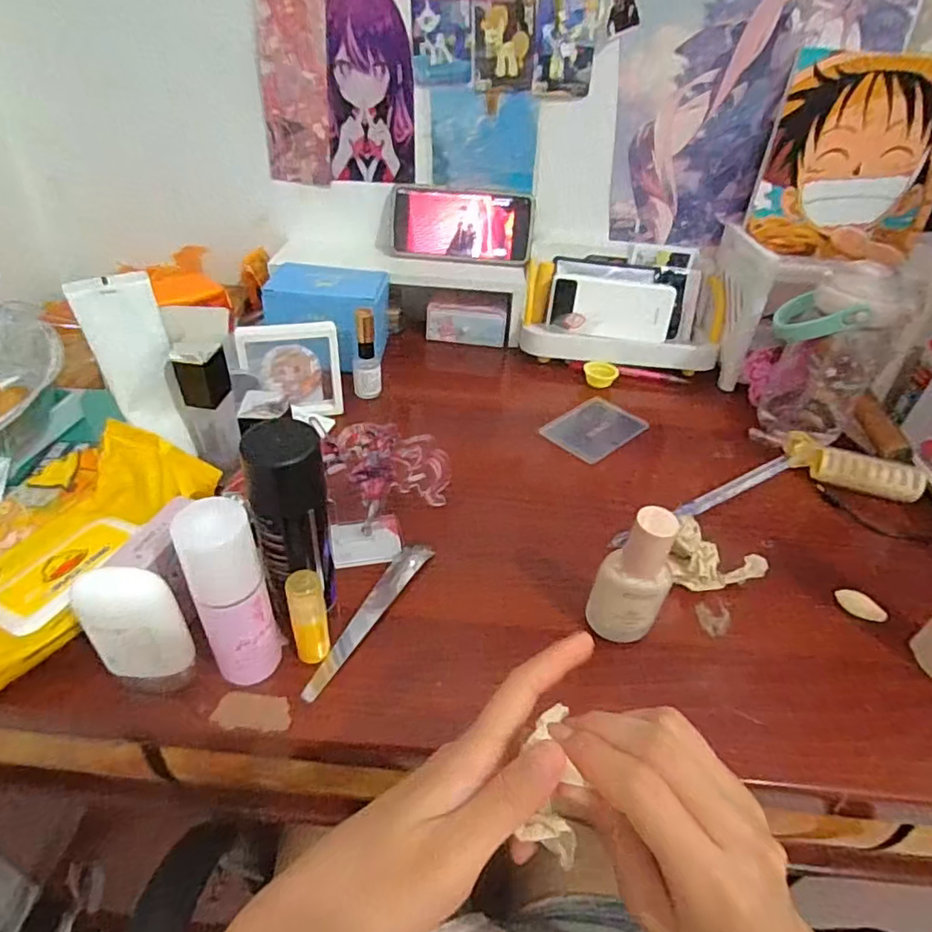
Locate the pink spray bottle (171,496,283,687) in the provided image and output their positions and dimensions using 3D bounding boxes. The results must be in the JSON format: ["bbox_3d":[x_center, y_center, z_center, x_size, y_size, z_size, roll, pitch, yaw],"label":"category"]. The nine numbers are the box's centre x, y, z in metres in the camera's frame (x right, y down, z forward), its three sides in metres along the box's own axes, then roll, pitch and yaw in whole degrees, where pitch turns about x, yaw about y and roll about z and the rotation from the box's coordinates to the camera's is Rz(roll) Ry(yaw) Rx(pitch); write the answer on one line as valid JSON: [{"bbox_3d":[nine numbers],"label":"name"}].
[{"bbox_3d":[-0.133,0.073,0.333,0.036,0.122,0.034,-19,45,-27],"label":"pink spray bottle"}]

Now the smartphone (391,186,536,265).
[{"bbox_3d":[-0.004,-0.288,0.706,0.165,0.081,0.007,5,16,2],"label":"smartphone"}]

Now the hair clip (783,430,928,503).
[{"bbox_3d":[0.357,-0.002,0.546,0.113,0.028,0.035,27,44,24],"label":"hair clip"}]

